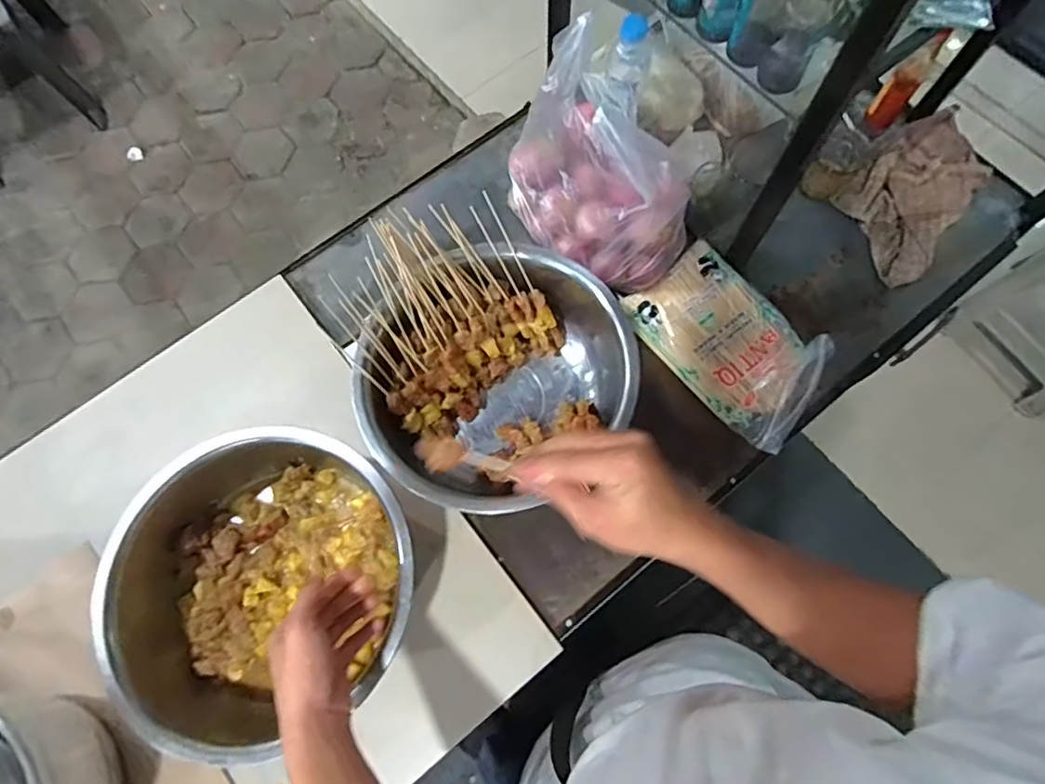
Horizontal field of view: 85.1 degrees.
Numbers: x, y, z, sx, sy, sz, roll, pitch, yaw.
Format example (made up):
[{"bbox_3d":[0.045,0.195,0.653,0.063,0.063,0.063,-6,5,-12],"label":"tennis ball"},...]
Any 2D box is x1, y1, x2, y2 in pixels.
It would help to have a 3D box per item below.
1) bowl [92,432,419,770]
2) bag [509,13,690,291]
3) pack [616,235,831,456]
[{"bbox_3d":[-0.257,0.190,0.593,0.292,0.109,0.276,-1,72,2],"label":"bowl"},{"bbox_3d":[0.097,-0.260,0.668,0.149,0.214,0.222,-42,76,-11],"label":"bag"},{"bbox_3d":[0.260,-0.066,0.709,0.152,0.043,0.245,-38,75,-10],"label":"pack"}]

